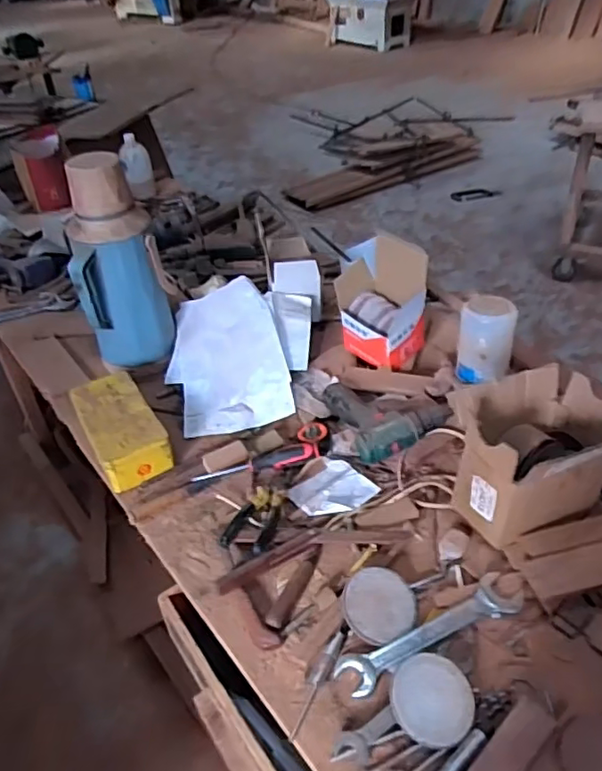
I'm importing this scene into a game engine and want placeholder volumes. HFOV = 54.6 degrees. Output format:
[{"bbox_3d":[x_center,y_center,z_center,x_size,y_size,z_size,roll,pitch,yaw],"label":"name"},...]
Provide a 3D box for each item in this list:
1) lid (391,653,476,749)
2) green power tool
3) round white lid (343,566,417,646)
[{"bbox_3d":[0.150,0.354,0.663,0.090,0.012,0.096,2,41,-2],"label":"lid"},{"bbox_3d":[0.146,0.047,1.008,0.162,0.070,0.191,-16,41,-13],"label":"green power tool"},{"bbox_3d":[0.101,0.285,0.757,0.093,0.015,0.092,0,53,0],"label":"round white lid"}]

